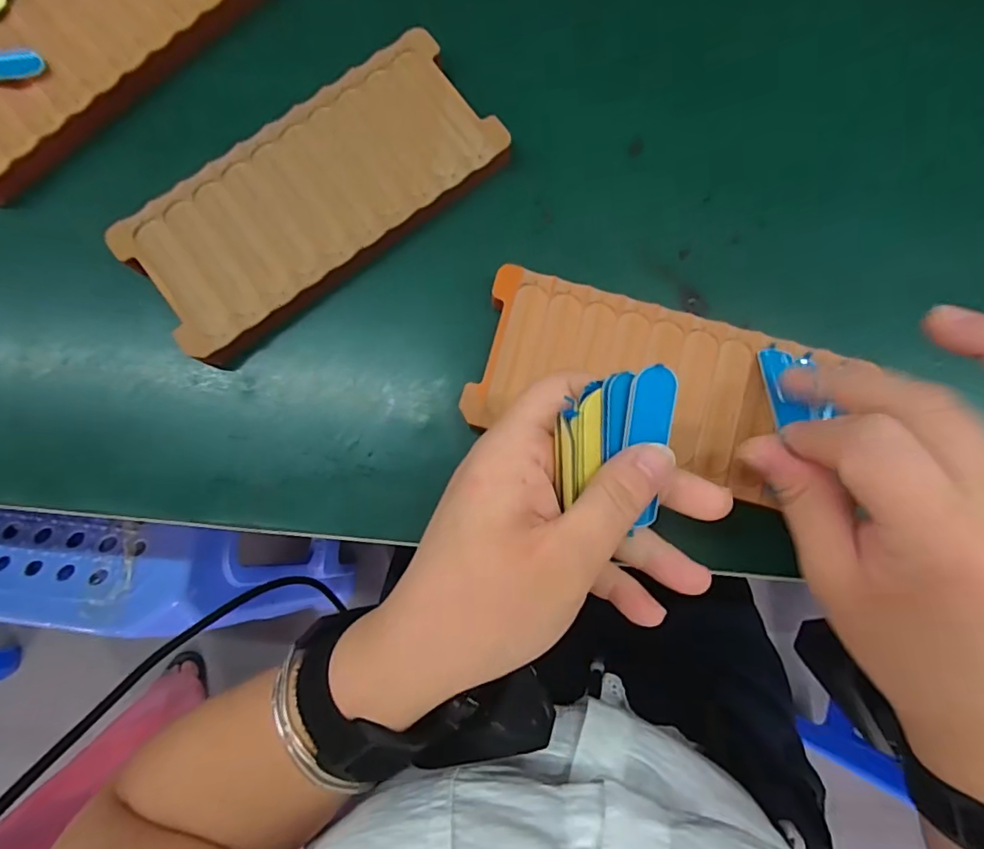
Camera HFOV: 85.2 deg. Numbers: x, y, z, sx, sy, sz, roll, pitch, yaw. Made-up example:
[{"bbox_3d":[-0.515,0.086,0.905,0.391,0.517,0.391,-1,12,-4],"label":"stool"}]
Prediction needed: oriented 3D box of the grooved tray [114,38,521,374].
[{"bbox_3d":[-0.082,-0.107,0.253,0.169,0.022,0.081,-37,86,-6],"label":"grooved tray"}]

